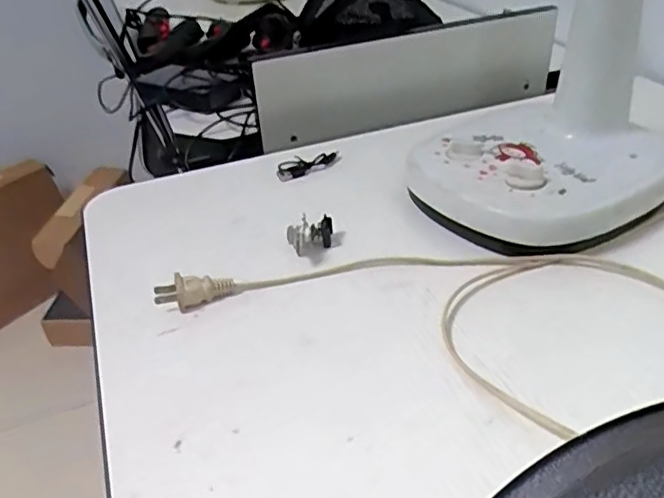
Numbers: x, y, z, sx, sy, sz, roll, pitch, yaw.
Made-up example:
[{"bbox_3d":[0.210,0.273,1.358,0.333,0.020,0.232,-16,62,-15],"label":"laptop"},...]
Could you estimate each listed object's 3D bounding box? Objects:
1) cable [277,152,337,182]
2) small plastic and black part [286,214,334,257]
[{"bbox_3d":[-0.025,-0.085,0.614,0.069,0.014,0.027,-21,38,-22],"label":"cable"},{"bbox_3d":[-0.017,-0.012,0.489,0.043,0.032,0.010,-19,38,-20],"label":"small plastic and black part"}]

